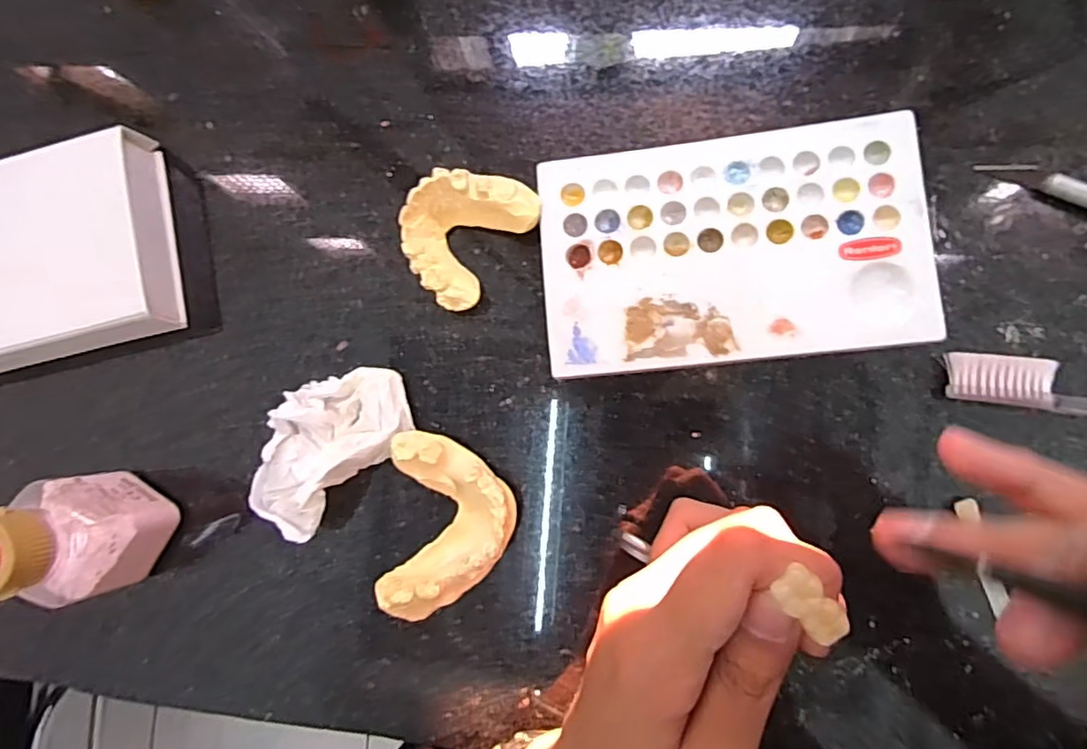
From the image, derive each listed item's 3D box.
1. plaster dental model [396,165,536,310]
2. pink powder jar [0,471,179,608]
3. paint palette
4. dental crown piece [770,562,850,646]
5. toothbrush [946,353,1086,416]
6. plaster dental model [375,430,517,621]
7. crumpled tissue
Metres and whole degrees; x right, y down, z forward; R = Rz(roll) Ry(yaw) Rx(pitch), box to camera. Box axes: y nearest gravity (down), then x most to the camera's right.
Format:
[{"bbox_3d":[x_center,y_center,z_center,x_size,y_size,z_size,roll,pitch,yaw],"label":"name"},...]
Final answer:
[{"bbox_3d":[-0.035,-0.063,0.263,0.047,0.022,0.059,40,91,9],"label":"plaster dental model"},{"bbox_3d":[-0.196,0.067,0.249,0.040,0.073,0.038,32,90,9],"label":"pink powder jar"},{"bbox_3d":[0.077,-0.052,0.252,0.151,0.012,0.094,-6,84,7],"label":"paint palette"},{"bbox_3d":[0.056,0.049,0.125,0.008,0.004,0.018,-44,98,2],"label":"dental crown piece"},{"bbox_3d":[0.251,0.009,0.223,0.187,0.011,0.019,5,86,8],"label":"toothbrush"},{"bbox_3d":[-0.038,0.062,0.251,0.049,0.029,0.072,3,86,8],"label":"plaster dental model"},{"bbox_3d":[-0.097,0.029,0.263,0.049,0.025,0.082,43,92,9],"label":"crumpled tissue"}]

